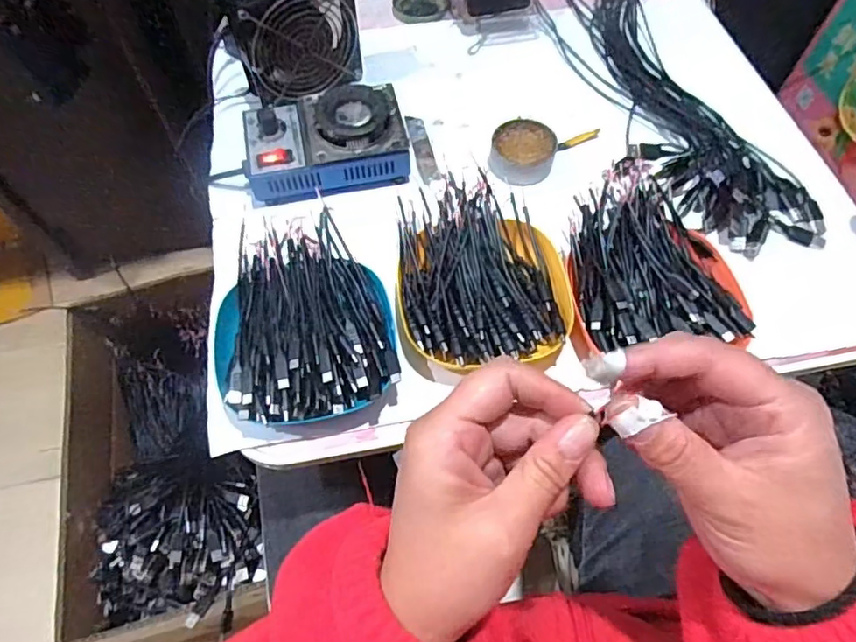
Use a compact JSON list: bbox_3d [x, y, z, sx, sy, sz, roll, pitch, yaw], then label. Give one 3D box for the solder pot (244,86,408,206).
[{"bbox_3d":[-0.097,-0.174,0.548,0.148,0.055,0.097,-7,62,-3],"label":"solder pot"}]

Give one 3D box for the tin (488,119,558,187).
[{"bbox_3d":[0.094,-0.167,0.570,0.062,0.021,0.067,0,62,0],"label":"tin"}]

